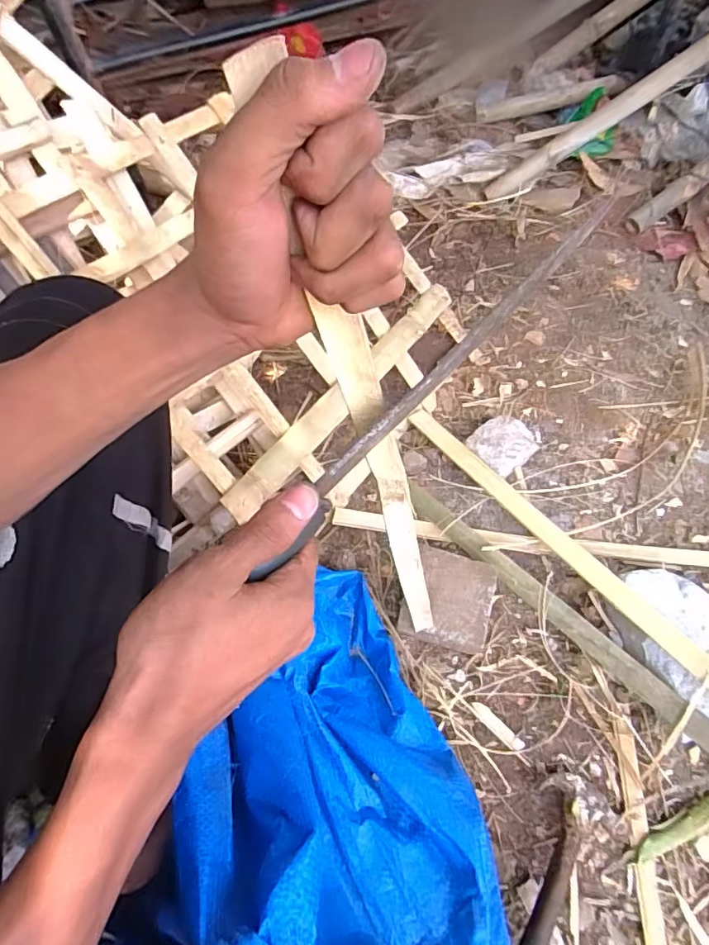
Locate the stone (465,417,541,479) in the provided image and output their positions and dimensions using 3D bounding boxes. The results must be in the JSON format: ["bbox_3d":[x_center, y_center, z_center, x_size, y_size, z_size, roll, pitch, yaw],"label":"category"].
[{"bbox_3d":[0.220,-0.044,0.762,0.108,0.033,0.076,-37,67,-20],"label":"stone"}]

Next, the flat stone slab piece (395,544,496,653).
[{"bbox_3d":[0.109,0.153,0.616,0.097,0.055,0.099,13,61,7],"label":"flat stone slab piece"}]

